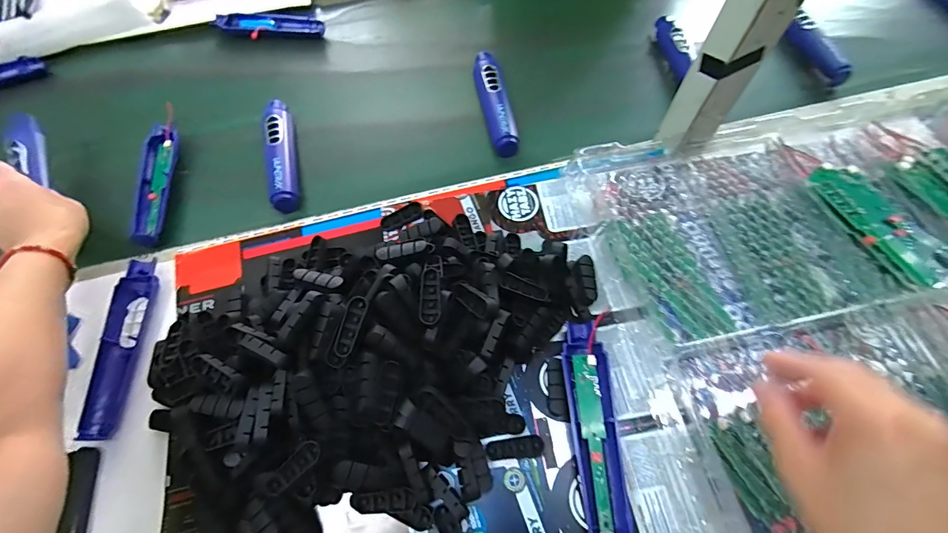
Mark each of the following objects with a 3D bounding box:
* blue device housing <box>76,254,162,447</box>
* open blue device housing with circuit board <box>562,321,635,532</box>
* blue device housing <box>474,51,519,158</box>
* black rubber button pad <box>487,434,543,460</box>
[{"bbox_3d":[-0.337,0.074,0.390,0.035,0.020,0.168,-4,63,1],"label":"blue device housing"},{"bbox_3d":[0.100,0.131,0.341,0.038,0.016,0.171,-3,63,2],"label":"open blue device housing with circuit board"},{"bbox_3d":[0.025,-0.218,0.534,0.034,0.032,0.172,-11,63,-2],"label":"blue device housing"},{"bbox_3d":[0.034,0.151,0.342,0.047,0.008,0.015,-8,63,-1],"label":"black rubber button pad"}]

